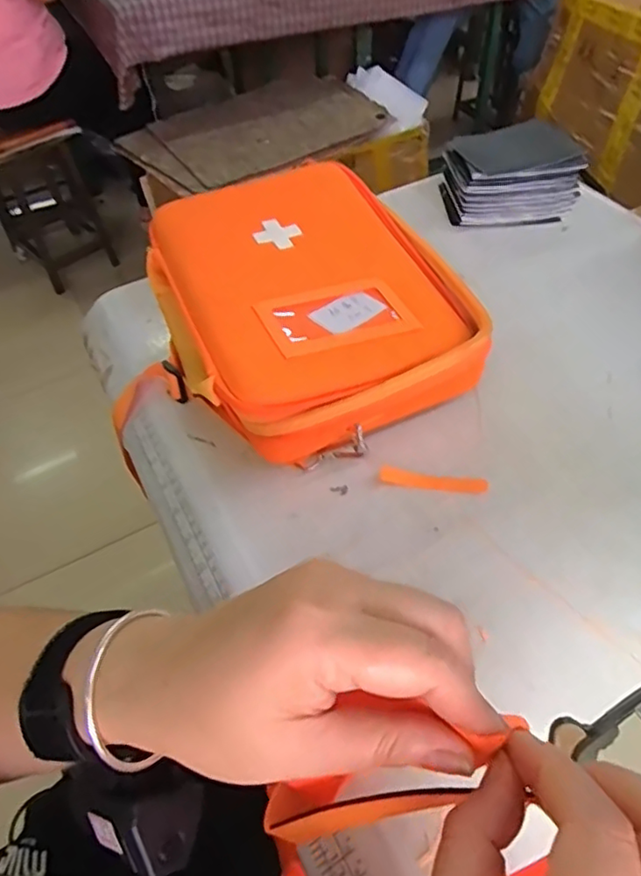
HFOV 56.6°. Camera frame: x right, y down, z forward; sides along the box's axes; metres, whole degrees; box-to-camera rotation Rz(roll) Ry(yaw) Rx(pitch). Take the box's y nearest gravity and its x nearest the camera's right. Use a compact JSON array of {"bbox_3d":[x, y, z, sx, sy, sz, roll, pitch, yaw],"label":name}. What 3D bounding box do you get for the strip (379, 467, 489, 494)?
[{"bbox_3d":[0.075,0.029,0.396,0.070,0.004,0.013,7,62,3],"label":"strip"}]

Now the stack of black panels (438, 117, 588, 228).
[{"bbox_3d":[0.189,-0.263,0.588,0.133,0.055,0.103,-5,51,0],"label":"stack of black panels"}]

